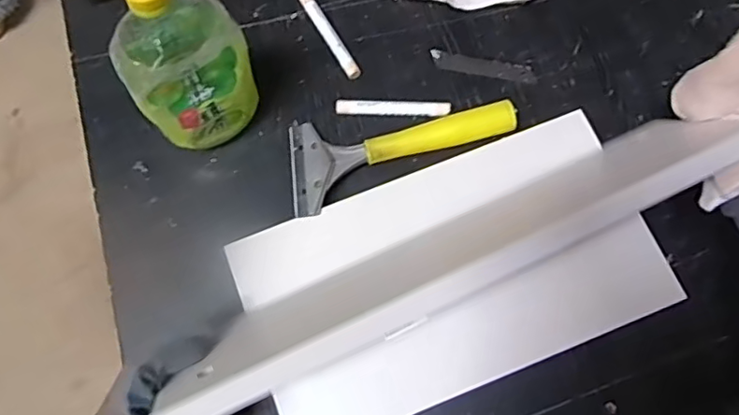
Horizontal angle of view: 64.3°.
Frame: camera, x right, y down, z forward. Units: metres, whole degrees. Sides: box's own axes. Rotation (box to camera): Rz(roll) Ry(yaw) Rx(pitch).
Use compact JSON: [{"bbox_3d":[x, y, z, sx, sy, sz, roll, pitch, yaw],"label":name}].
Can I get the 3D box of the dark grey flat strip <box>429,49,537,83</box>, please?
[{"bbox_3d":[0.111,-0.139,0.578,0.101,0.004,0.019,11,73,4],"label":"dark grey flat strip"}]

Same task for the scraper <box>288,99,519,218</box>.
[{"bbox_3d":[0.031,-0.051,0.537,0.206,0.028,0.092,-8,73,-1],"label":"scraper"}]

